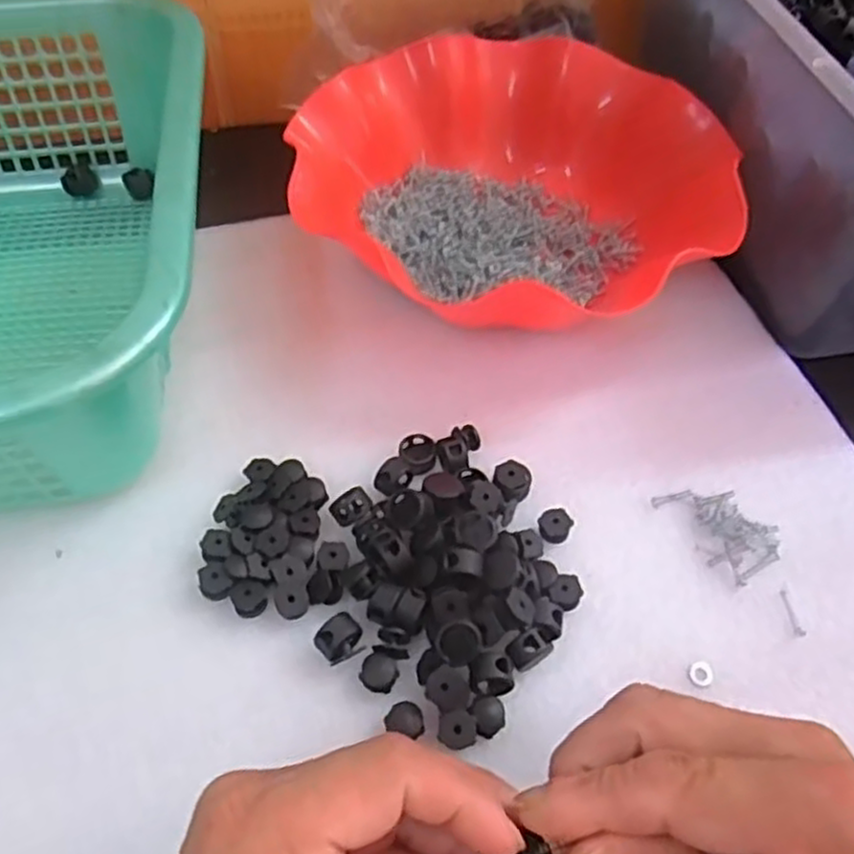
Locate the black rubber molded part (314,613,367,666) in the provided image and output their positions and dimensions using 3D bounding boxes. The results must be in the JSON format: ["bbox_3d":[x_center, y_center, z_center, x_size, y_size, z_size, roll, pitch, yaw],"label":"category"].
[{"bbox_3d":[-0.033,0.081,0.288,0.017,0.011,0.015,-36,65,-25],"label":"black rubber molded part"}]

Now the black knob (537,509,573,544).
[{"bbox_3d":[0.054,0.043,0.326,0.013,0.009,0.013,2,55,-3],"label":"black knob"}]

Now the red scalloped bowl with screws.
[{"bbox_3d":[0.039,-0.135,0.417,0.216,0.056,0.196,-30,62,-22],"label":"red scalloped bowl with screws"}]

